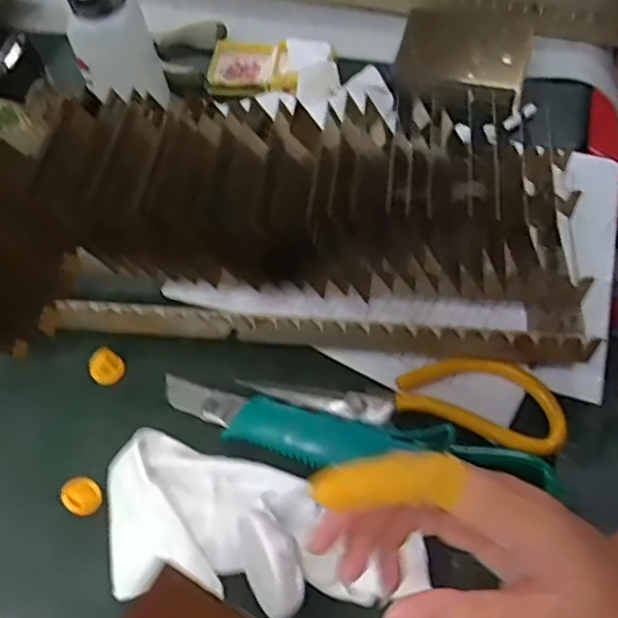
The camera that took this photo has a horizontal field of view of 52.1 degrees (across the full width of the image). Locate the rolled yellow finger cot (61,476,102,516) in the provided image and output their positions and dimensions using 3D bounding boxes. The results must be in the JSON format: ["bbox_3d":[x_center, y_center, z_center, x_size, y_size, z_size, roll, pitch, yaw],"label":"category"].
[{"bbox_3d":[-0.132,0.109,0.368,0.022,0.010,0.019,34,65,22],"label":"rolled yellow finger cot"}]

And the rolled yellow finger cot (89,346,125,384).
[{"bbox_3d":[-0.133,0.037,0.412,0.021,0.011,0.021,-2,57,3],"label":"rolled yellow finger cot"}]

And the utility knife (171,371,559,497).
[{"bbox_3d":[0.022,0.074,0.369,0.232,0.029,0.035,10,58,10],"label":"utility knife"}]

